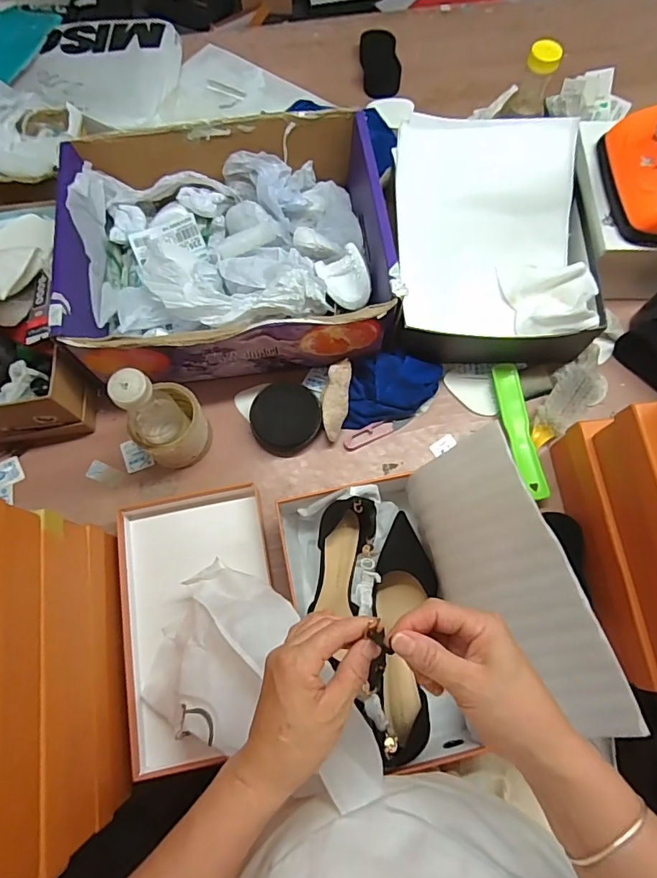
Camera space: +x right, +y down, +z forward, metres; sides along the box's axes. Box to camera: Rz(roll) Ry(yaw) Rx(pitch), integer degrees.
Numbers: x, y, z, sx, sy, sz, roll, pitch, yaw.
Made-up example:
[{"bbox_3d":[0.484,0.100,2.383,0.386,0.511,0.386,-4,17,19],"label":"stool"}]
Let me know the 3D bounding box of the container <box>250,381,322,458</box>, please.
[{"bbox_3d":[-0.057,-0.027,0.657,0.087,0.028,0.091,0,72,0],"label":"container"}]

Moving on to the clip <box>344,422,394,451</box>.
[{"bbox_3d":[0.054,-0.005,0.667,0.072,0.006,0.021,-25,74,-8],"label":"clip"}]

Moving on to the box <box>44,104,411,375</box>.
[{"bbox_3d":[-0.134,-0.258,0.664,0.399,0.119,0.332,-9,72,-3],"label":"box"}]

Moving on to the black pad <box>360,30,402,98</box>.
[{"bbox_3d":[0.092,-0.666,0.878,0.064,0.022,0.143,-5,72,-1],"label":"black pad"}]

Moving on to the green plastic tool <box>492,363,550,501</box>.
[{"bbox_3d":[0.251,-0.015,0.649,0.036,0.014,0.187,-6,72,-2],"label":"green plastic tool"}]

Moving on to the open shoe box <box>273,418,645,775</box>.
[{"bbox_3d":[0.092,0.165,0.501,0.223,0.197,0.284,-19,73,-6],"label":"open shoe box"}]

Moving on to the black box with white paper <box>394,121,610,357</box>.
[{"bbox_3d":[0.221,-0.273,0.684,0.255,0.108,0.315,1,72,0],"label":"black box with white paper"}]

